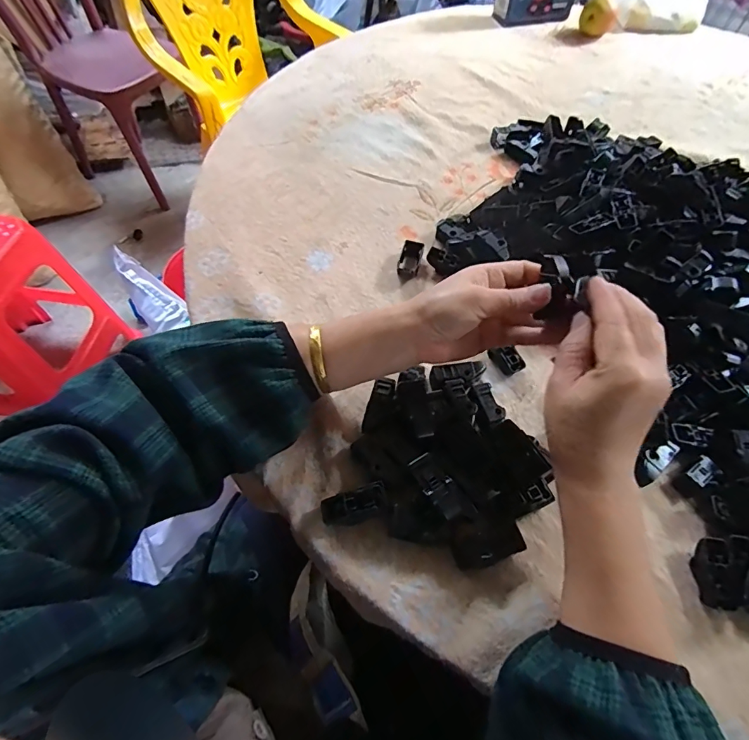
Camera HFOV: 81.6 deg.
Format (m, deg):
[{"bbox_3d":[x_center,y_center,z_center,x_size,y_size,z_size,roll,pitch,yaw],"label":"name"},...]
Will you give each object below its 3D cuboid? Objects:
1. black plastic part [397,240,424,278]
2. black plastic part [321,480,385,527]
[{"bbox_3d":[0.038,-0.117,0.458,0.021,0.017,0.035,15,58,6],"label":"black plastic part"},{"bbox_3d":[-0.014,0.102,0.325,0.049,0.019,0.022,-25,60,7],"label":"black plastic part"}]

